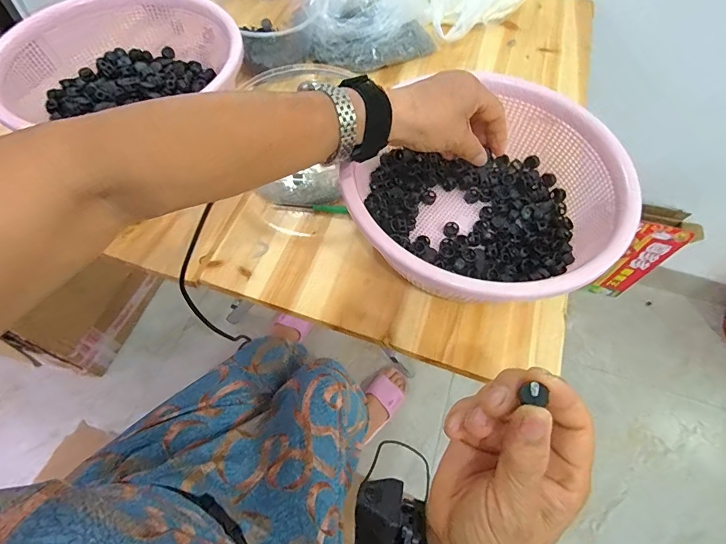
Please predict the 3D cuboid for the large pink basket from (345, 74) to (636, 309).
[{"bbox_3d":[0.130,-0.078,0.423,0.270,0.109,0.260,-17,61,-11],"label":"large pink basket"}]

